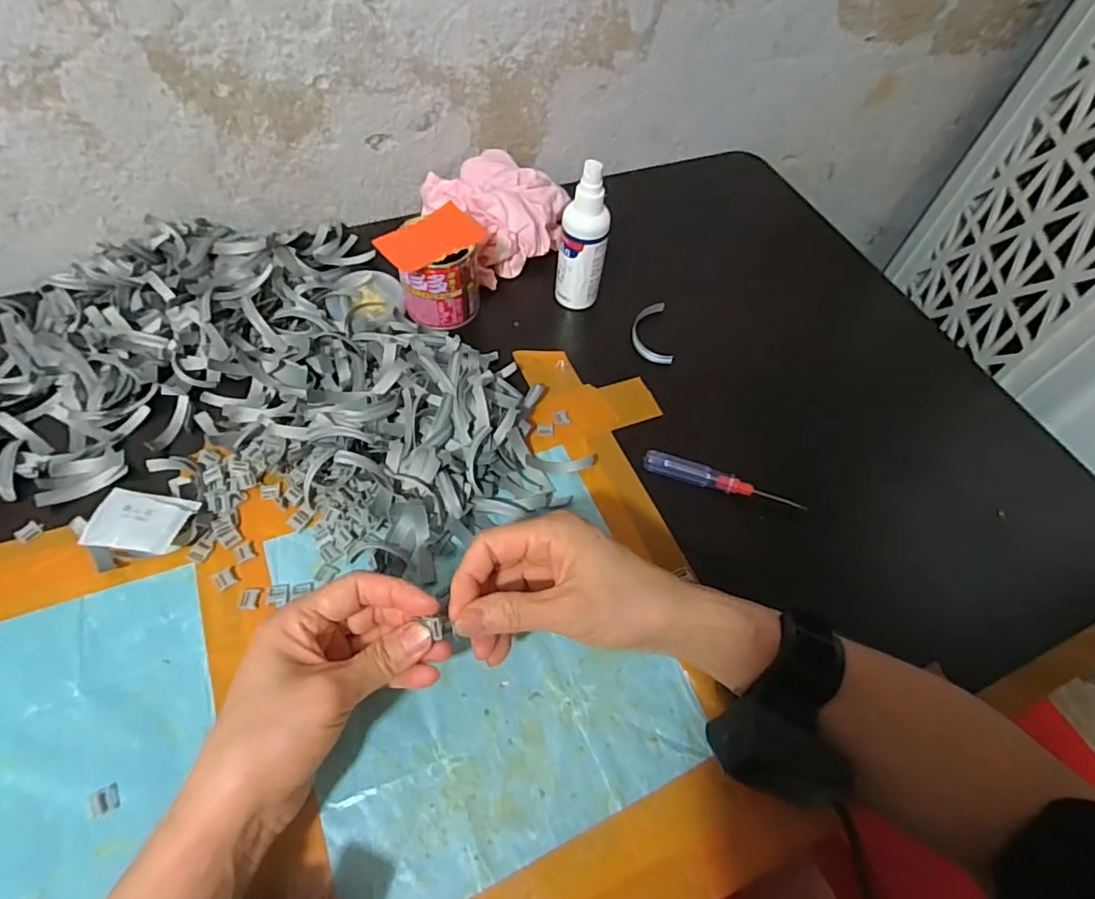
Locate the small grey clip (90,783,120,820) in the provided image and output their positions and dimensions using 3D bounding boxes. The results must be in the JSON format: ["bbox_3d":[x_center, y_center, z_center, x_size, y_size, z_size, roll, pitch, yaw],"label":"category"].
[{"bbox_3d":[-0.234,0.186,0.299,0.013,0.004,0.013,-25,62,-19],"label":"small grey clip"}]

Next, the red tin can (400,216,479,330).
[{"bbox_3d":[-0.091,-0.150,0.479,0.062,0.060,0.057,1,57,-4],"label":"red tin can"}]

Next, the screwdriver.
[{"bbox_3d":[0.131,0.024,0.429,0.118,0.017,0.016,14,57,5],"label":"screwdriver"}]

